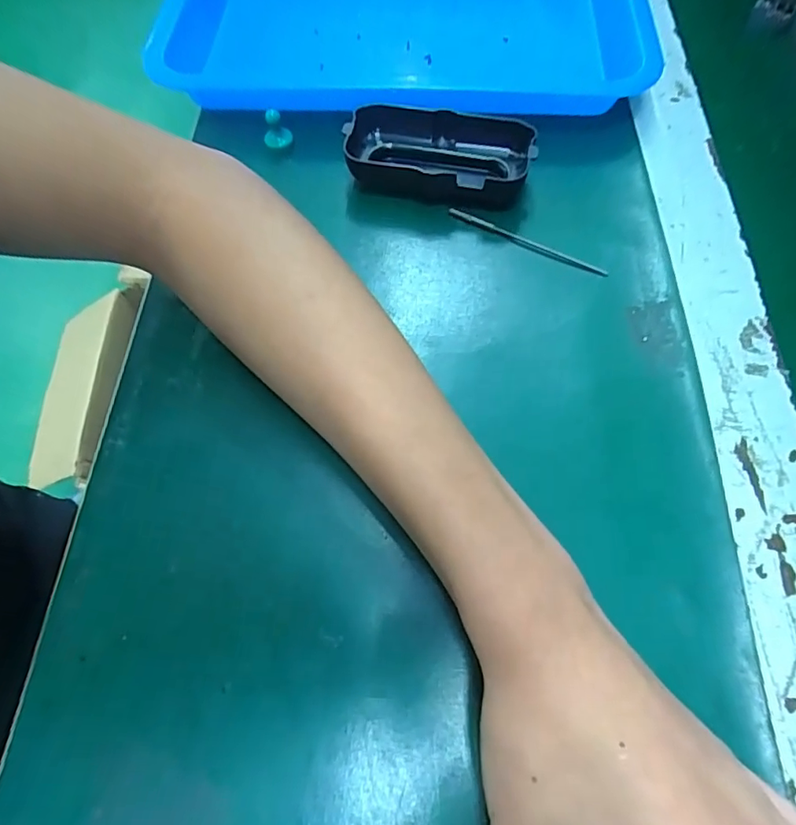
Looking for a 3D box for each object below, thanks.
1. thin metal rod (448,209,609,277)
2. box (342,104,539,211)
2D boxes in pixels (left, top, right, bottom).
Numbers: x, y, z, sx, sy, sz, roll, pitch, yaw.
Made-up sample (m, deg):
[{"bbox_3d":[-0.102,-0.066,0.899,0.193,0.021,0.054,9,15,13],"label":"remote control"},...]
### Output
[{"bbox_3d":[0.074,-0.099,0.288,0.097,0.004,0.008,29,70,14],"label":"thin metal rod"},{"bbox_3d":[0.023,-0.155,0.304,0.109,0.026,0.054,13,67,8],"label":"box"}]

